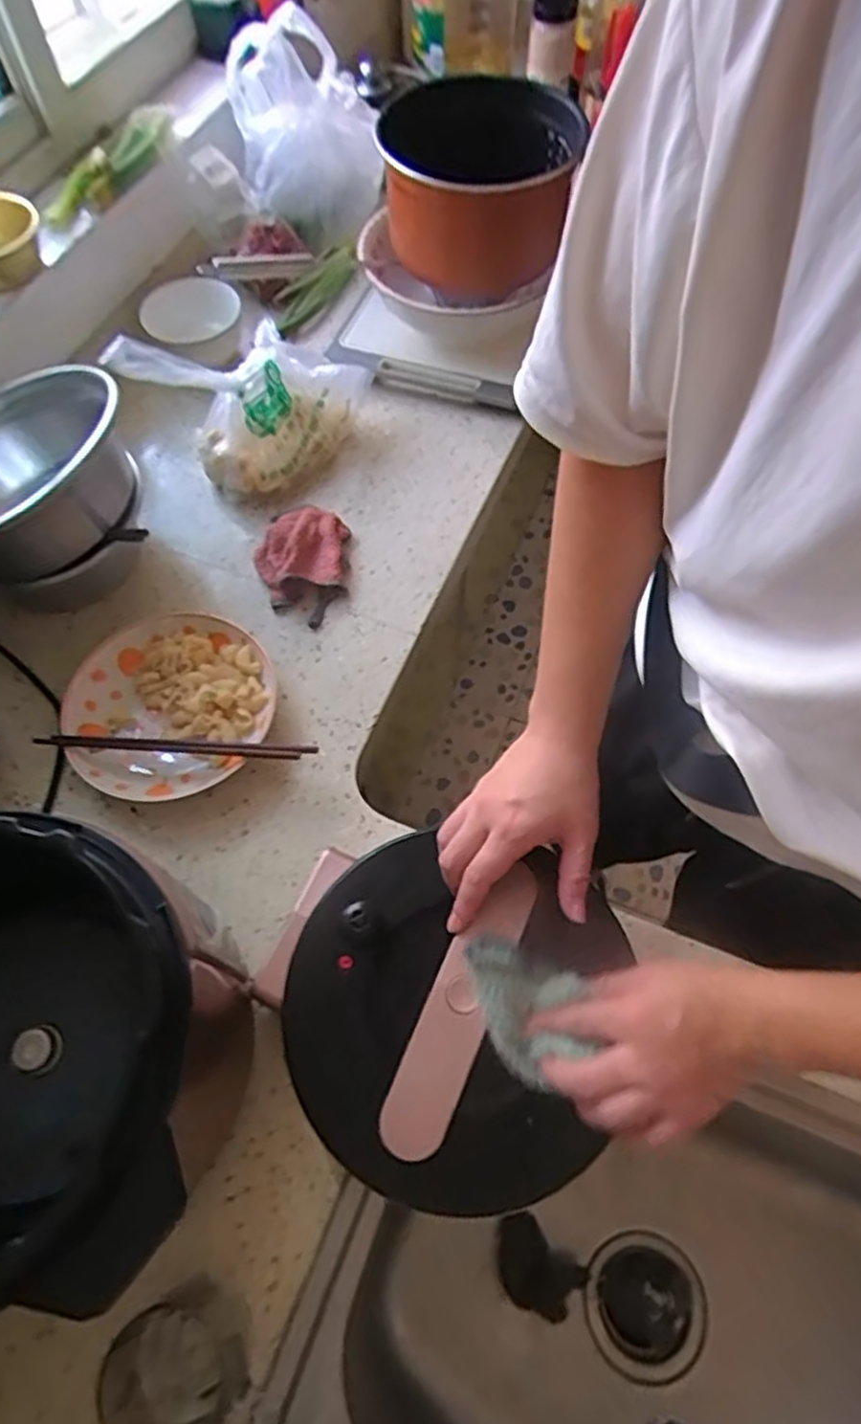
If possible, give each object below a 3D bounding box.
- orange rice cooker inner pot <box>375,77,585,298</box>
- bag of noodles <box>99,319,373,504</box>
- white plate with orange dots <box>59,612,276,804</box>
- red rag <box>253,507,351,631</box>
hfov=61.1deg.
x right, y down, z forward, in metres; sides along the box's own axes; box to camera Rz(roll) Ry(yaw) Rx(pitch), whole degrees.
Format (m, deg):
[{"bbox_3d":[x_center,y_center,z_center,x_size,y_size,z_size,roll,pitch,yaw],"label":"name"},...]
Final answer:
[{"bbox_3d":[0.053,-0.586,0.811,0.205,0.119,0.188,0,63,1],"label":"orange rice cooker inner pot"},{"bbox_3d":[-0.182,-0.340,0.808,0.253,0.157,0.112,-33,67,-15],"label":"bag of noodles"},{"bbox_3d":[-0.250,-0.006,0.709,0.194,0.036,0.184,0,63,1],"label":"white plate with orange dots"},{"bbox_3d":[-0.140,-0.161,0.781,0.096,0.039,0.137,0,63,1],"label":"red rag"}]

